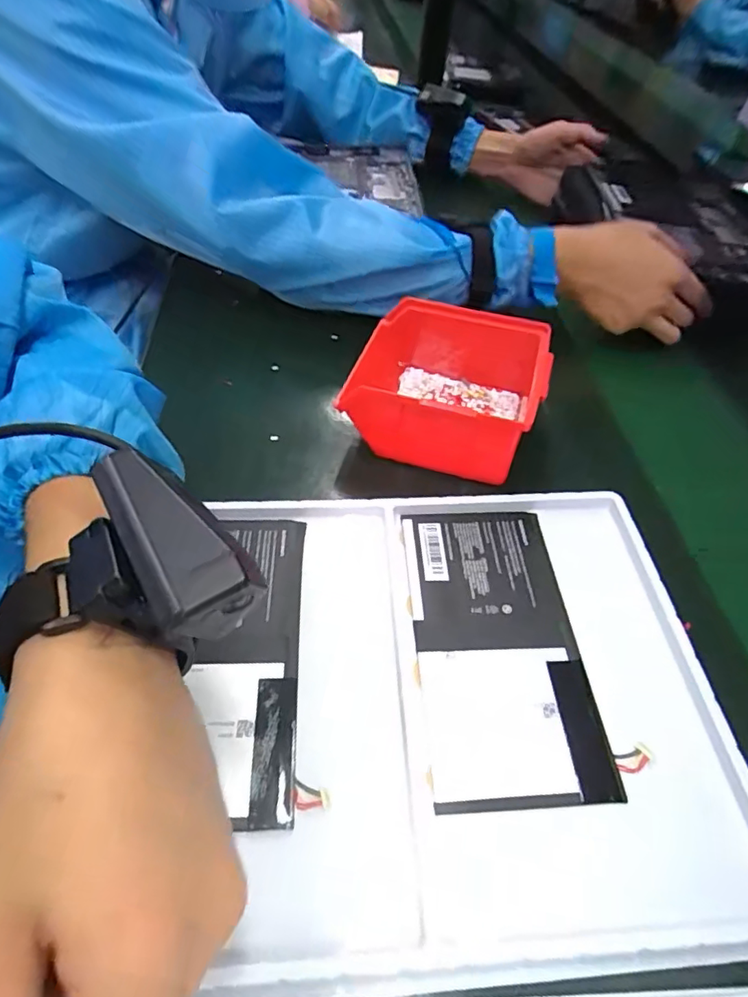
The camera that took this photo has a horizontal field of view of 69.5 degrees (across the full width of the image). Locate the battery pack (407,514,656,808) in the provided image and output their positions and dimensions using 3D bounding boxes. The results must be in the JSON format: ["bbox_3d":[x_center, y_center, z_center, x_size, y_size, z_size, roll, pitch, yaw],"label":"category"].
[{"bbox_3d":[0.071,0.080,0.310,0.097,0.011,0.169,-2,50,-3],"label":"battery pack"}]

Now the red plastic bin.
[{"bbox_3d":[0.054,-0.085,0.405,0.132,0.060,0.122,14,51,11],"label":"red plastic bin"}]

